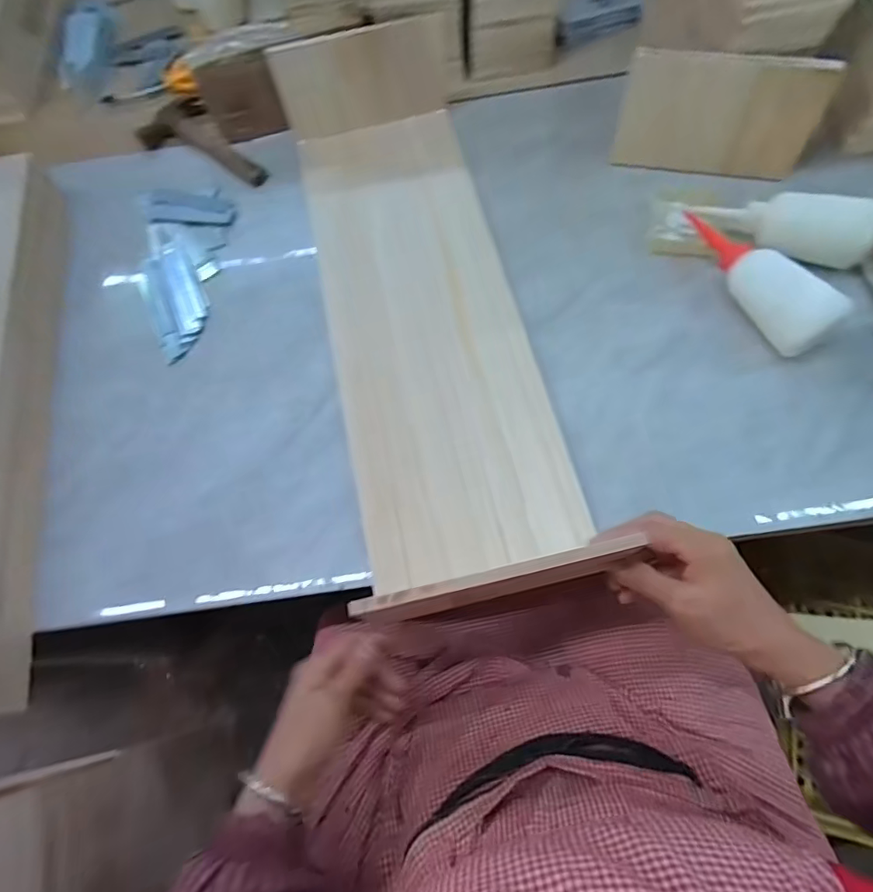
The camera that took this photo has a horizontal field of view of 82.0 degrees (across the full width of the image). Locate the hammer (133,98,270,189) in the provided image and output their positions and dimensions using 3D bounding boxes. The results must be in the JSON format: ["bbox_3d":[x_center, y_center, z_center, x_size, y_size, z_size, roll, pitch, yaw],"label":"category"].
[{"bbox_3d":[-0.300,-0.377,0.639,0.087,0.033,0.175,-41,70,-14],"label":"hammer"}]

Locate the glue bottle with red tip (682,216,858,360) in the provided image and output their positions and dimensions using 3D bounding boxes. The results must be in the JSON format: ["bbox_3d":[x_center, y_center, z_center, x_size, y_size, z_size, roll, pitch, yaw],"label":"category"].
[{"bbox_3d":[0.307,-0.167,0.492,0.050,0.047,0.182,-31,68,-10],"label":"glue bottle with red tip"}]

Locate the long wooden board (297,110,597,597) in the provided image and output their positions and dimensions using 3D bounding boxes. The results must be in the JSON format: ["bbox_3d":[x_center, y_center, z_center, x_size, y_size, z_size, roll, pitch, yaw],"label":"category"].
[{"bbox_3d":[-0.016,-0.142,0.523,0.193,0.021,0.539,-13,66,-2],"label":"long wooden board"}]

